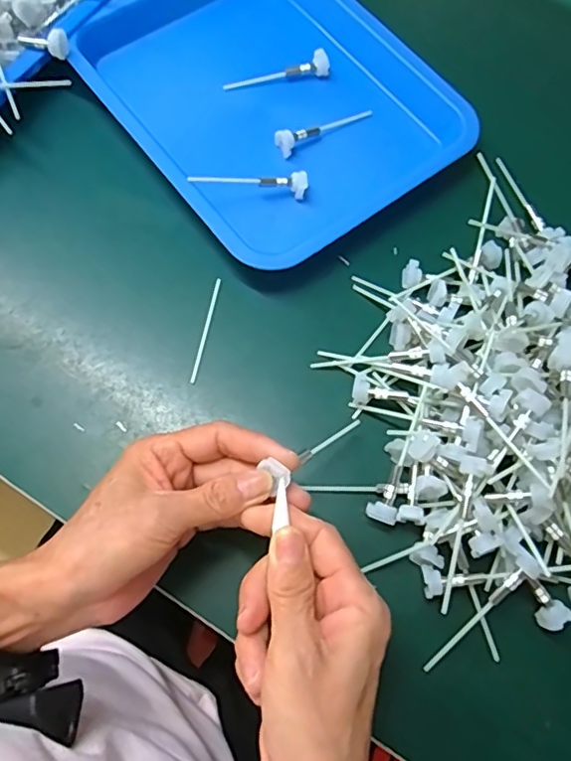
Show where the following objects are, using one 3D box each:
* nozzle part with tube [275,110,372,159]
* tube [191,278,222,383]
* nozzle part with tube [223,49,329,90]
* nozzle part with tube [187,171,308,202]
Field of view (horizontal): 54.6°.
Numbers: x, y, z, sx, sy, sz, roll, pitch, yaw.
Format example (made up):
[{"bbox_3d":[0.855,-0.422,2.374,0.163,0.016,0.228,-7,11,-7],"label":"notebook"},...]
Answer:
[{"bbox_3d":[0.032,-0.200,0.435,0.087,0.022,0.014,-29,73,-11],"label":"nozzle part with tube"},{"bbox_3d":[-0.054,-0.036,0.380,0.004,0.004,0.080,11,70,2],"label":"tube"},{"bbox_3d":[-0.008,-0.253,0.453,0.086,0.022,0.013,-10,71,-5],"label":"nozzle part with tube"},{"bbox_3d":[-0.026,-0.146,0.409,0.085,0.021,0.012,-1,70,-2],"label":"nozzle part with tube"}]

